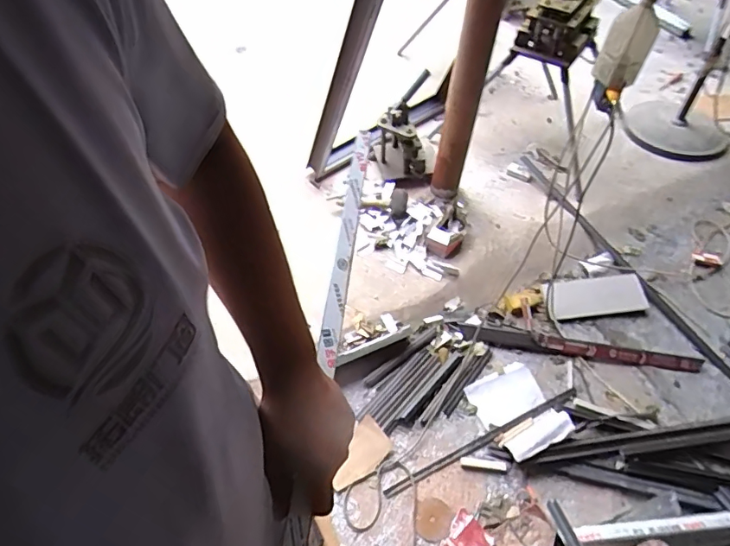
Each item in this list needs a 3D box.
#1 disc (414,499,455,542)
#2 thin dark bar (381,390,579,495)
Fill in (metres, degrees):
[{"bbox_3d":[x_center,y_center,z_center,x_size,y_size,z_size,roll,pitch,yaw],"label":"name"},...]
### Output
[{"bbox_3d":[0.181,0.645,1.315,0.092,0.005,0.102,21,55,15],"label":"disc"},{"bbox_3d":[0.344,0.473,1.437,0.651,0.027,0.023,-21,56,-16],"label":"thin dark bar"}]

